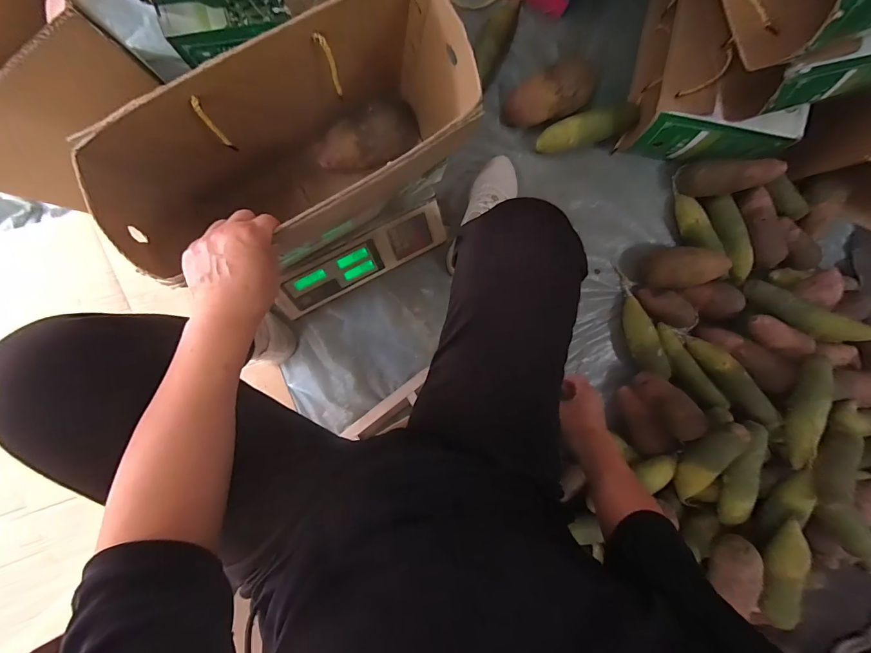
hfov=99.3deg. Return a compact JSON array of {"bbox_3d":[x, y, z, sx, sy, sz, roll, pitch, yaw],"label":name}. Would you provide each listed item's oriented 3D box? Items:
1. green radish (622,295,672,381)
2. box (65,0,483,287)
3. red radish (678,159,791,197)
[{"bbox_3d":[0.432,0.026,0.776,0.056,0.056,0.182,-22,97,-3],"label":"green radish"},{"bbox_3d":[-0.150,-0.201,0.458,0.380,0.236,0.162,-30,98,-2],"label":"box"},{"bbox_3d":[0.582,-0.297,0.732,0.170,0.062,0.059,3,96,17],"label":"red radish"}]

